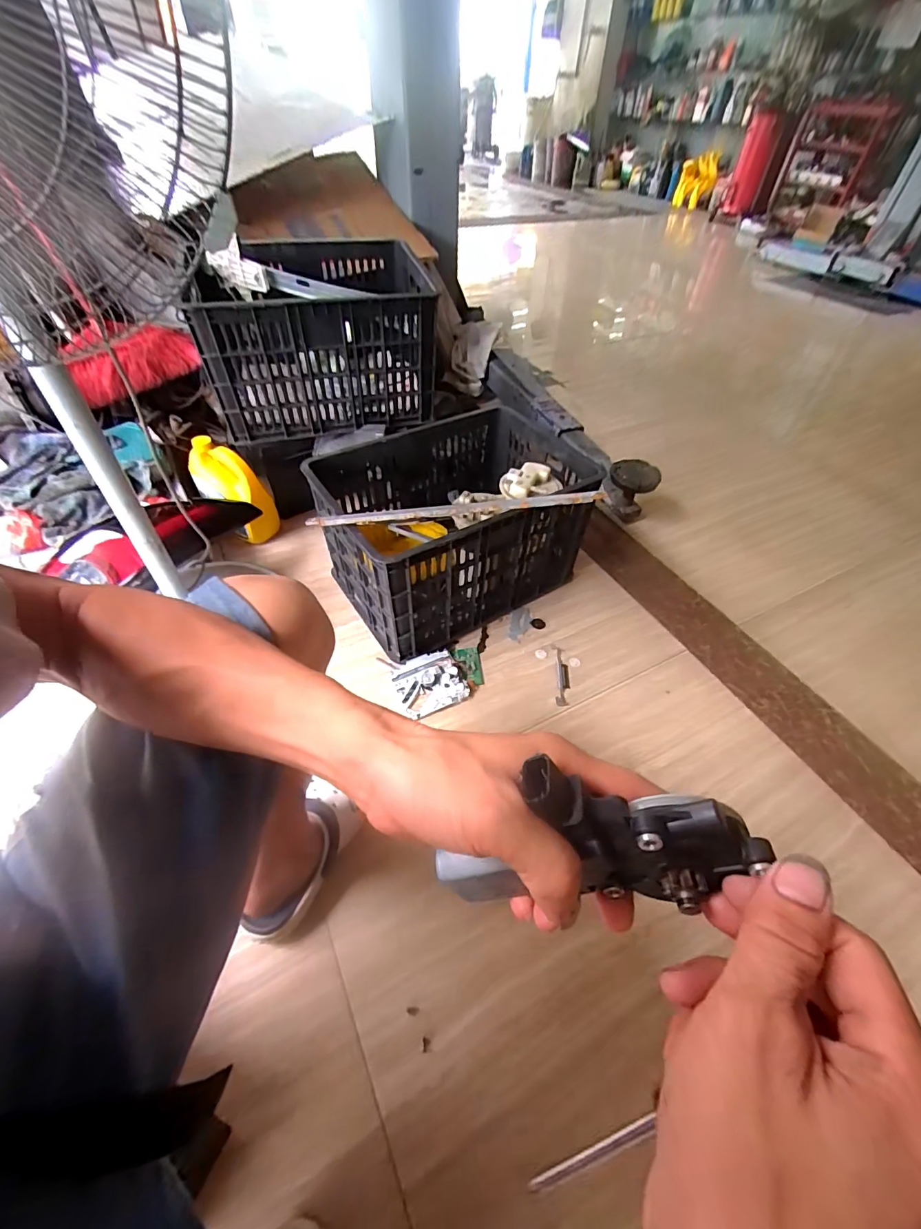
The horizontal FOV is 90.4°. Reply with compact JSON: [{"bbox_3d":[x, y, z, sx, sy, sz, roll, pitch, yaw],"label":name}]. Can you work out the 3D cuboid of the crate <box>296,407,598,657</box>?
[{"bbox_3d":[-0.013,-0.202,1.011,0.521,0.285,0.397,-27,54,-23],"label":"crate"}]

